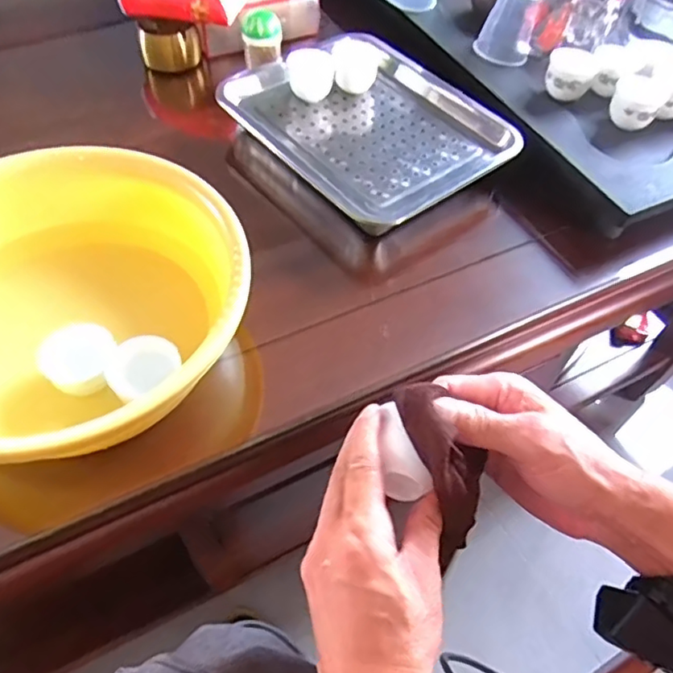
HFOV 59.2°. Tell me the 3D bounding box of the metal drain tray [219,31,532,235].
[{"bbox_3d":[0.030,-0.248,0.672,0.233,0.031,0.312,-34,64,-24],"label":"metal drain tray"}]

